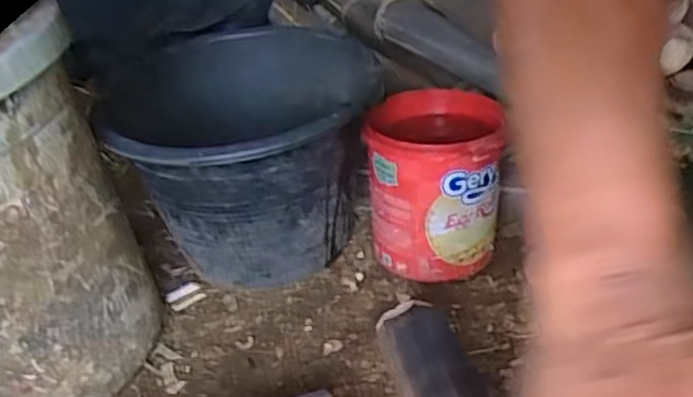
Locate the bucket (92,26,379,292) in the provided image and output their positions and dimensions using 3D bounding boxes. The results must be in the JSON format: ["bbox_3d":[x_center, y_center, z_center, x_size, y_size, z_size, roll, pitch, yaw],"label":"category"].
[{"bbox_3d":[-0.103,-0.028,0.745,0.261,0.218,0.259,-5,32,3],"label":"bucket"}]

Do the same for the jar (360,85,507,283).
[{"bbox_3d":[0.094,-0.014,0.730,0.134,0.163,0.139,0,33,10],"label":"jar"}]

